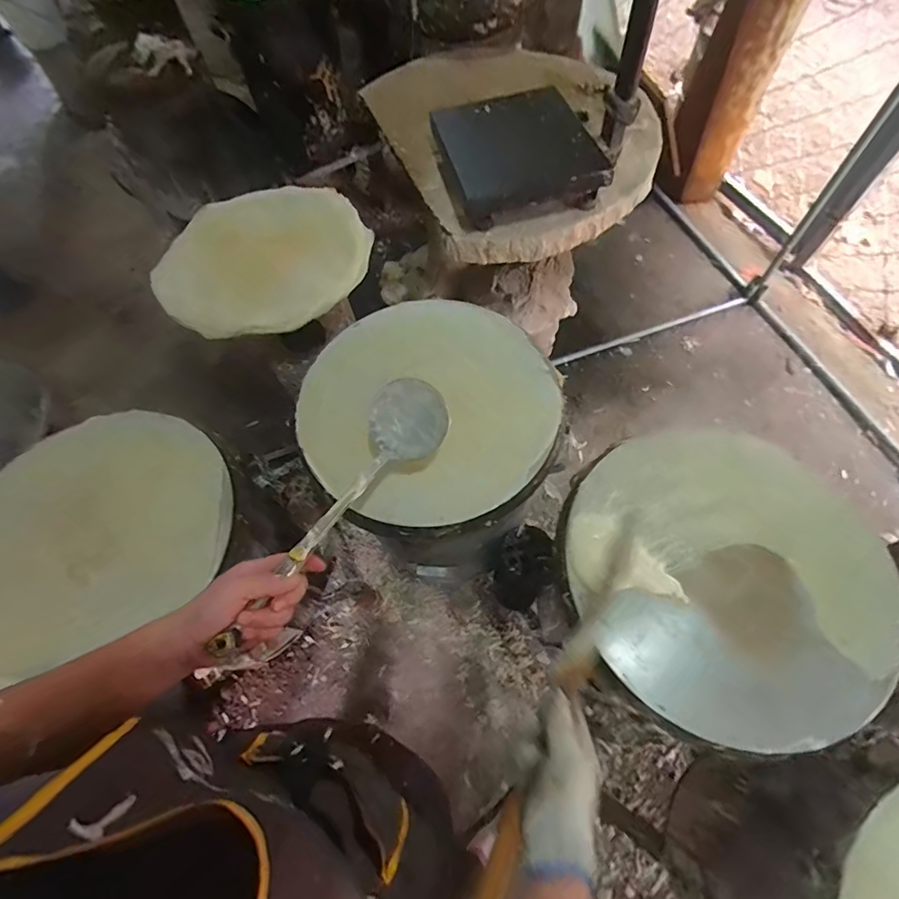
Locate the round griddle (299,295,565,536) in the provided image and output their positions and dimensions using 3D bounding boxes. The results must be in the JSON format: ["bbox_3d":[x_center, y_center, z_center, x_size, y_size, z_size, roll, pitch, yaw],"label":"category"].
[{"bbox_3d":[-0.031,-0.058,0.744,0.376,0.084,0.388,-37,66,-14],"label":"round griddle"}]

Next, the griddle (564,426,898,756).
[{"bbox_3d":[0.335,0.156,0.572,0.378,0.041,0.335,34,74,17],"label":"griddle"}]

